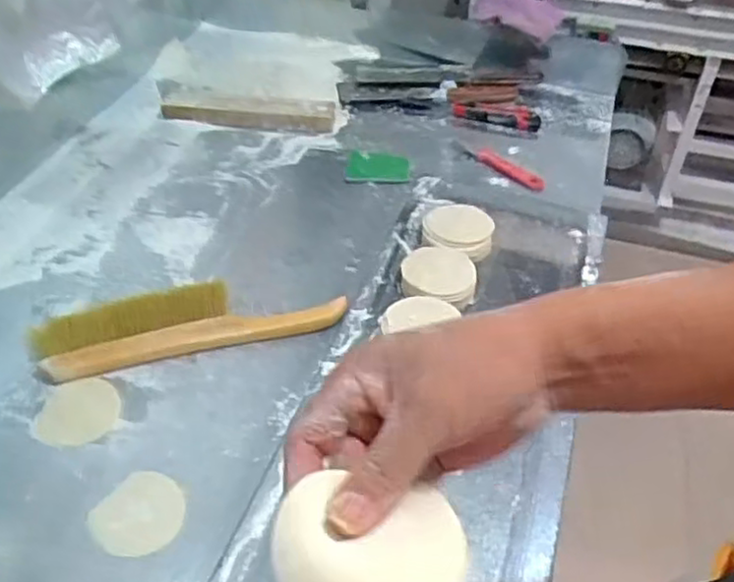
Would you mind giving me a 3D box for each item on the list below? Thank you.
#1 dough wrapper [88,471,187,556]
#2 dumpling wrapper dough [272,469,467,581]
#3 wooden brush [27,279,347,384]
[{"bbox_3d":[-0.207,0.204,0.651,0.077,0.004,0.081,1,44,-1],"label":"dough wrapper"},{"bbox_3d":[0.001,0.115,0.302,0.080,0.012,0.071,4,44,-1],"label":"dumpling wrapper dough"},{"bbox_3d":[-0.200,0.029,0.804,0.336,0.035,0.094,-12,45,-14],"label":"wooden brush"}]

